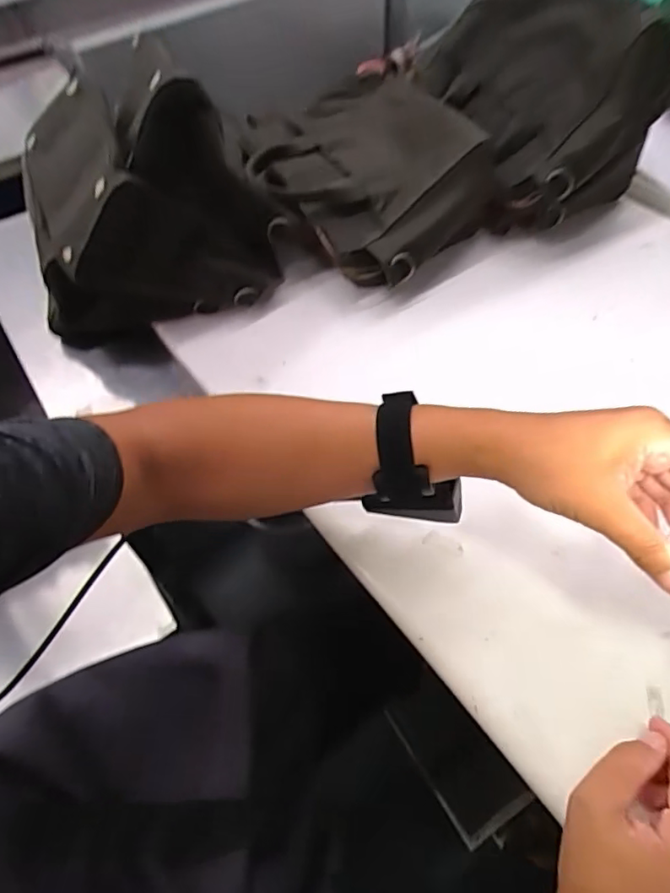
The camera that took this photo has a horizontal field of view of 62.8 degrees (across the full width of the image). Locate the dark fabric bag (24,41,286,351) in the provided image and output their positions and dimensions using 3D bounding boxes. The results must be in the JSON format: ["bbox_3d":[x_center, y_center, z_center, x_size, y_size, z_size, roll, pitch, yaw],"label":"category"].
[{"bbox_3d":[-0.193,-0.266,0.588,0.254,0.188,0.231,-10,56,-3],"label":"dark fabric bag"}]

